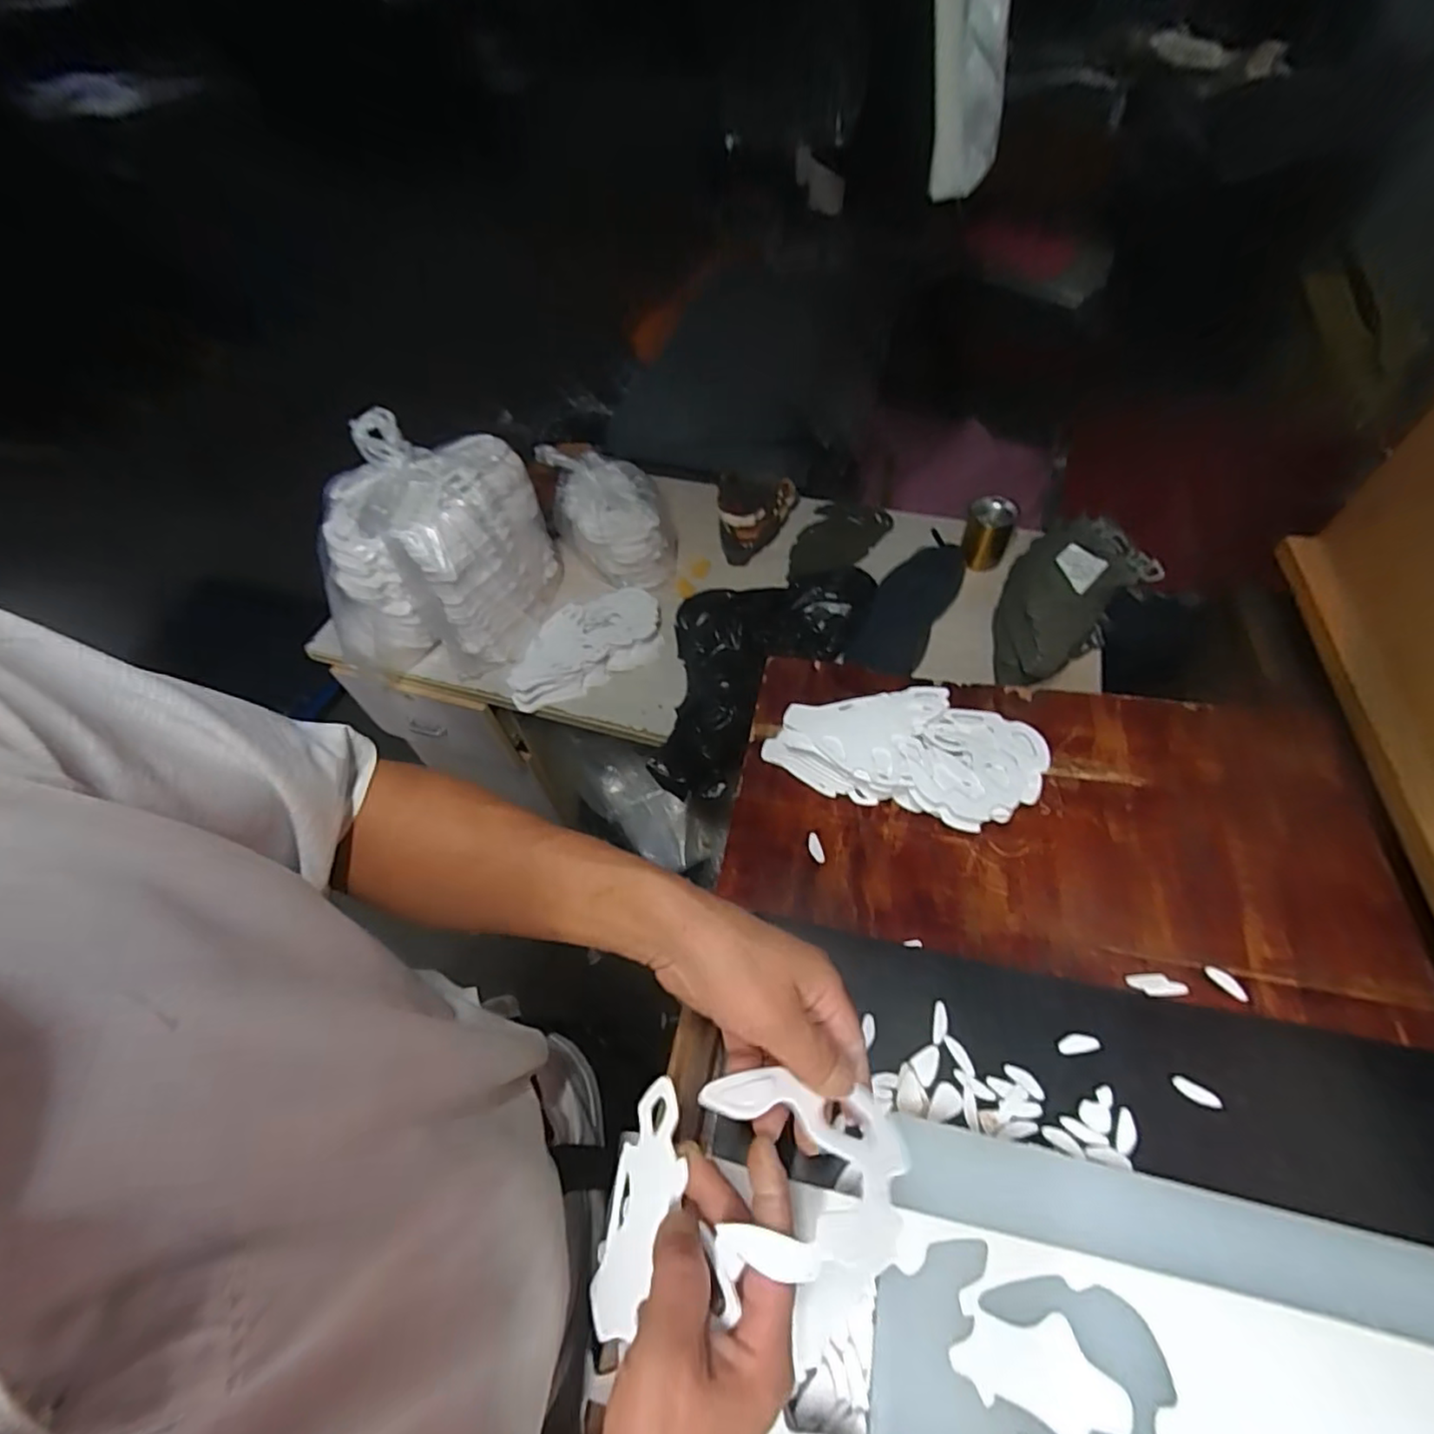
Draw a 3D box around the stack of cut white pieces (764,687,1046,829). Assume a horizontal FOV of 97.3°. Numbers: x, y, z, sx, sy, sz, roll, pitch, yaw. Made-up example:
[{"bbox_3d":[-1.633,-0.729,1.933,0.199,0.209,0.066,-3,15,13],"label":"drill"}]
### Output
[{"bbox_3d":[0.187,0.033,0.649,0.259,0.059,0.131,21,57,20],"label":"stack of cut white pieces"}]

